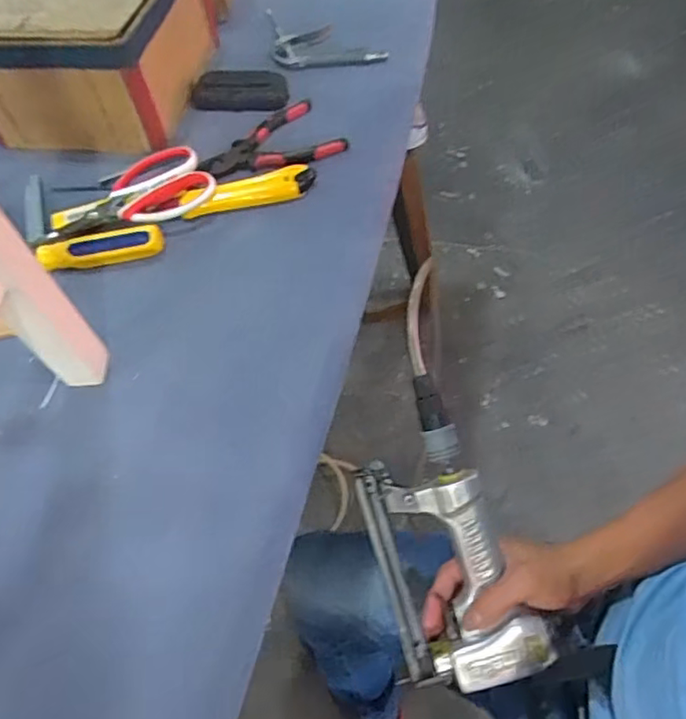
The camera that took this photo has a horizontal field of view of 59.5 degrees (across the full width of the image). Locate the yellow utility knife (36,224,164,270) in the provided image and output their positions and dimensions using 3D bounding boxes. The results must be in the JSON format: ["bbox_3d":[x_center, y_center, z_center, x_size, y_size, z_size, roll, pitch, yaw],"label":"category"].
[{"bbox_3d":[-0.229,-0.104,0.571,0.115,0.028,0.027,-13,54,-5],"label":"yellow utility knife"}]

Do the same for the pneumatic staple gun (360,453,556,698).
[{"bbox_3d":[0.086,0.177,0.507,0.112,0.048,0.192,-24,88,5],"label":"pneumatic staple gun"}]

